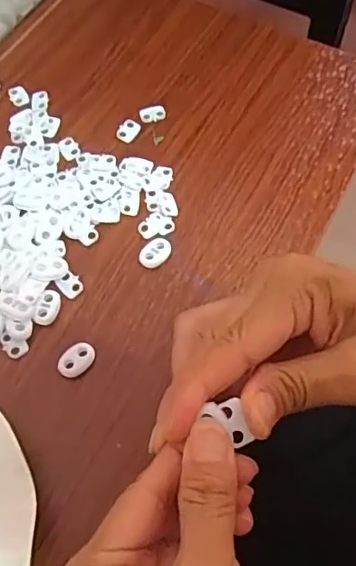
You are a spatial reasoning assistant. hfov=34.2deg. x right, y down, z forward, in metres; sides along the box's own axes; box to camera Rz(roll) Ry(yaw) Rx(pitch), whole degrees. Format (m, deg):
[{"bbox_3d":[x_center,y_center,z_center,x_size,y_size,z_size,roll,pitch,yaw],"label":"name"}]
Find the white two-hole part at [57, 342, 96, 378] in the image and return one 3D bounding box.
[{"bbox_3d":[-0.059,0.044,0.337,0.016,0.004,0.023,36,66,15],"label":"white two-hole part"}]

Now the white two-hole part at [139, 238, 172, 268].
[{"bbox_3d":[-0.015,-0.020,0.371,0.022,0.004,0.017,-31,68,-18],"label":"white two-hole part"}]

